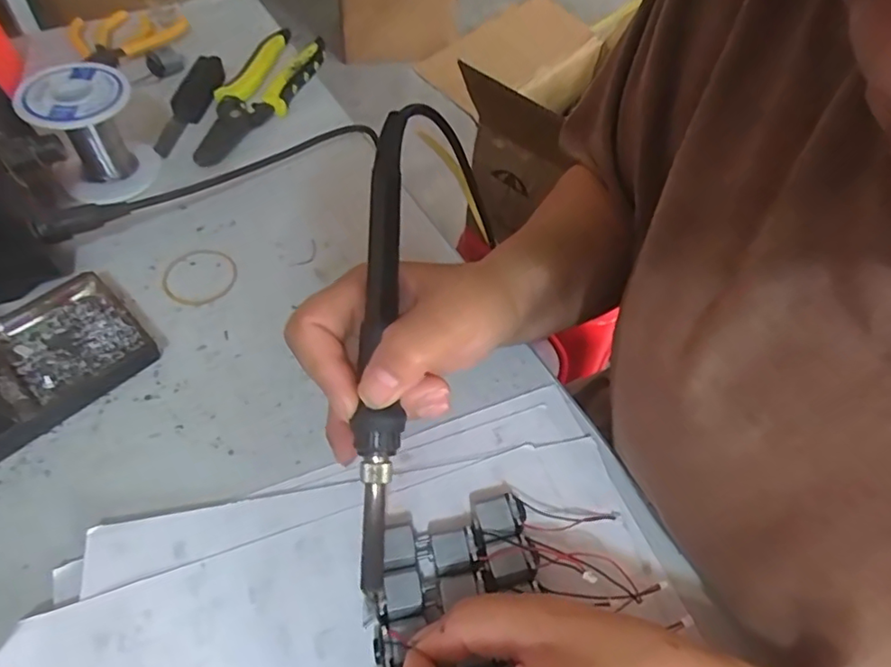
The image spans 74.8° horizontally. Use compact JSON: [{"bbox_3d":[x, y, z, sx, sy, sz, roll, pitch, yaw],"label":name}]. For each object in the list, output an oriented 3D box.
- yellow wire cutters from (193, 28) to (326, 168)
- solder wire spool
[{"bbox_3d":[-0.146,-0.186,0.453,0.055,0.019,0.158,15,55,6],"label":"yellow wire cutters"},{"bbox_3d":[-0.233,-0.134,0.383,0.062,0.064,0.068,-28,62,-21],"label":"solder wire spool"}]

